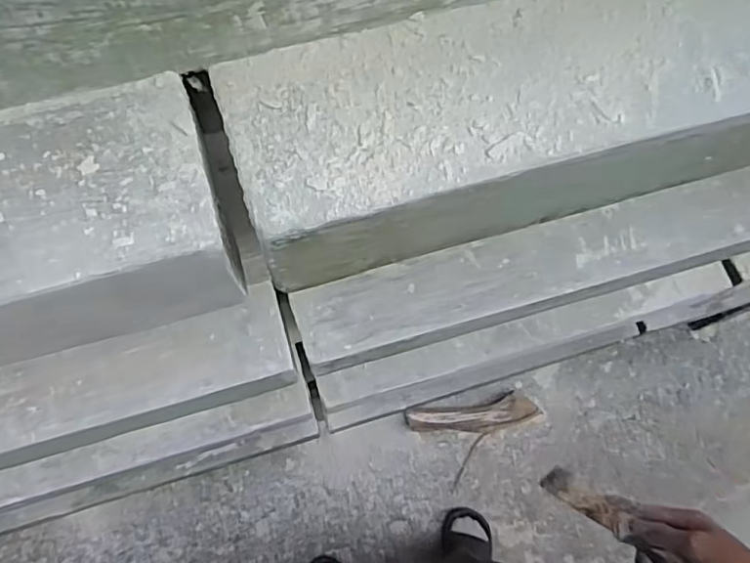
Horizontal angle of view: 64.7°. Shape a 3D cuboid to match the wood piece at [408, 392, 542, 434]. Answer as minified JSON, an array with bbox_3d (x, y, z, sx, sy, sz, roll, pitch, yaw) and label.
[{"bbox_3d":[0.257,0.351,1.543,0.337,0.022,0.084,-9,71,-7],"label":"wood piece"}]

